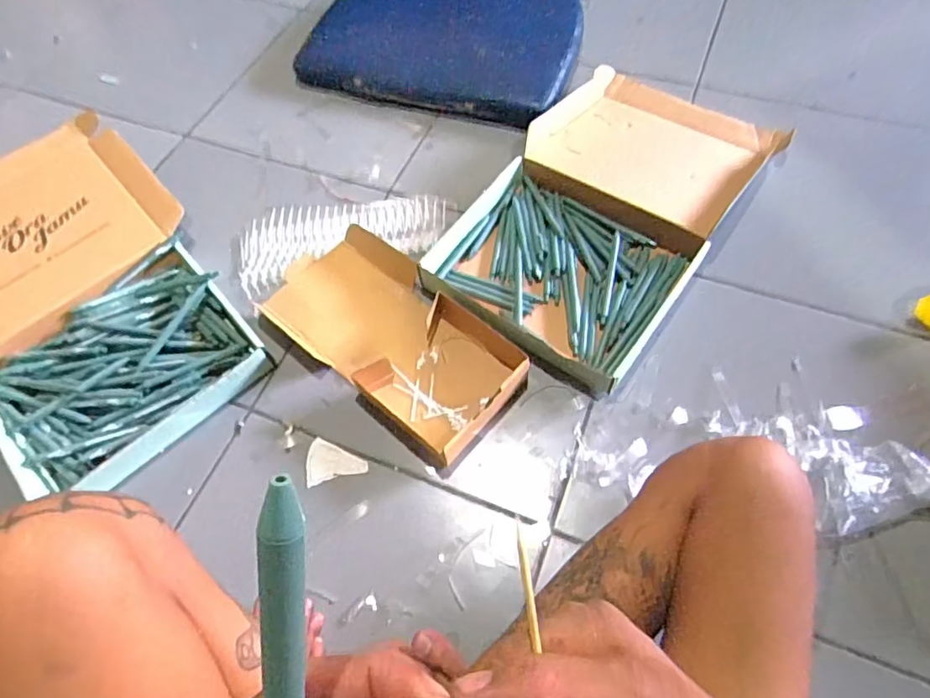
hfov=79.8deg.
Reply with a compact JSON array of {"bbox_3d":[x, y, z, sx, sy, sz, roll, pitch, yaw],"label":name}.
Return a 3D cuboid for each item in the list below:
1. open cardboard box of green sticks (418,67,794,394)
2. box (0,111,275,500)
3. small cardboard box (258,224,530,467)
[{"bbox_3d":[0.207,-0.216,0.812,0.314,0.071,0.525,34,69,18],"label":"open cardboard box of green sticks"},{"bbox_3d":[-0.544,-0.068,0.770,0.359,0.081,0.536,-38,68,-16],"label":"box"},{"bbox_3d":[-0.099,-0.030,0.743,0.373,0.050,0.193,38,70,19],"label":"small cardboard box"}]

